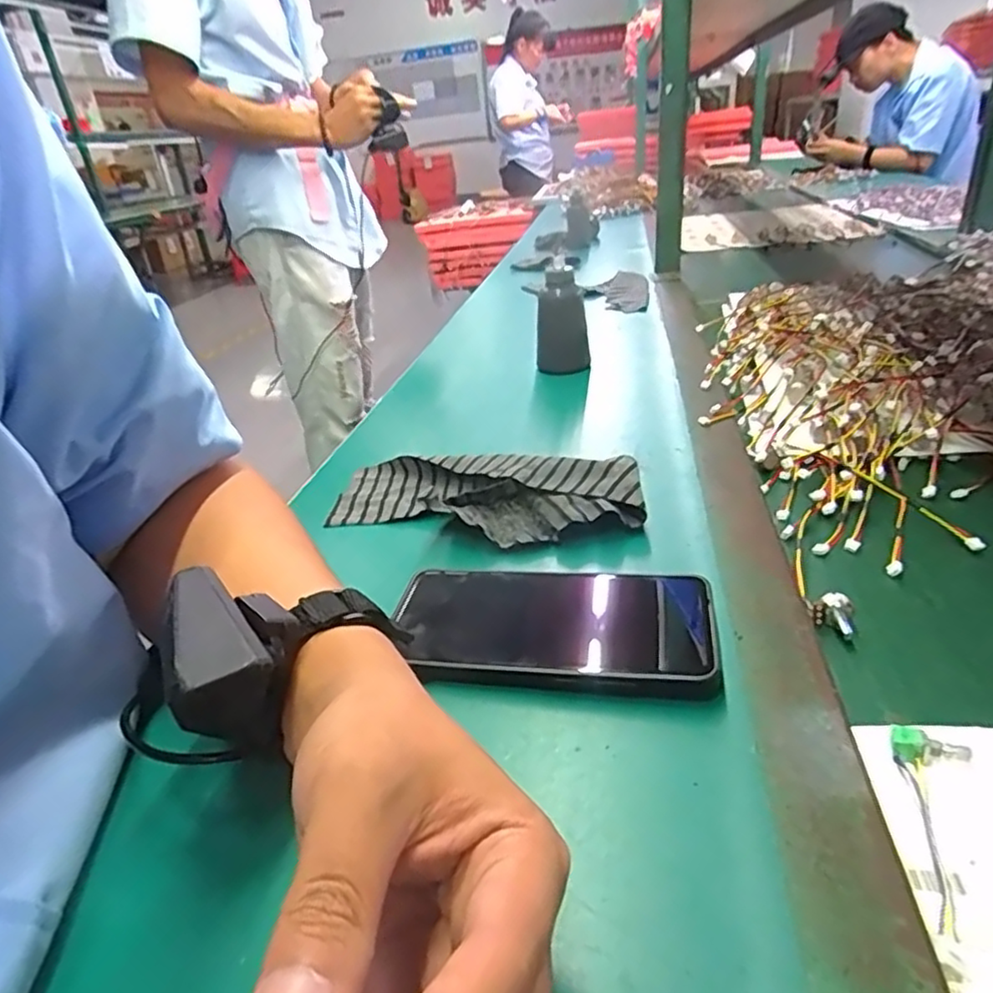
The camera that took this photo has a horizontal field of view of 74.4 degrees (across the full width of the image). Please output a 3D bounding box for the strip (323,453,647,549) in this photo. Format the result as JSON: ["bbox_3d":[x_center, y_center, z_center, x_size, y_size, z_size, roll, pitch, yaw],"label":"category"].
[{"bbox_3d":[-0.015,-0.005,0.458,0.228,0.032,0.086,7,32,22],"label":"strip"}]

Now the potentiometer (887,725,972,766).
[{"bbox_3d":[0.179,0.104,0.269,0.029,0.010,0.013,4,31,18],"label":"potentiometer"}]

